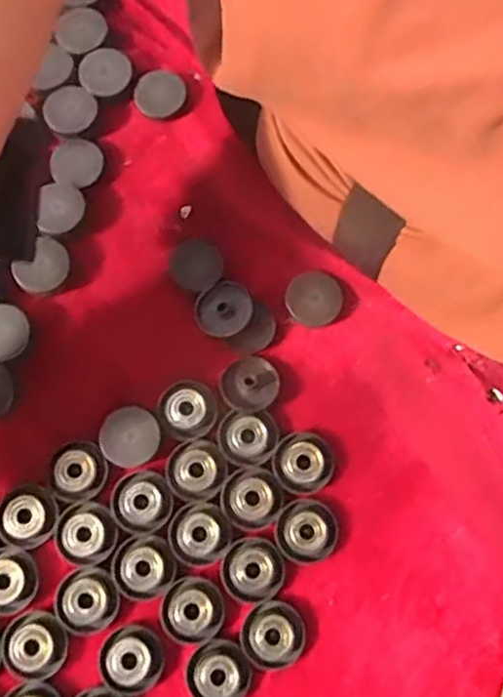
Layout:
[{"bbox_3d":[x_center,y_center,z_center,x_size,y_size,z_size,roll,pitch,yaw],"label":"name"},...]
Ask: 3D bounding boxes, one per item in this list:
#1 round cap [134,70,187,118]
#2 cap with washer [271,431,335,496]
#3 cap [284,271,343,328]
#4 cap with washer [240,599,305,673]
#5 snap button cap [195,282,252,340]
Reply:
[{"bbox_3d":[-0.058,-0.162,0.426,0.032,0.005,0.031,0,76,0],"label":"round cap"},{"bbox_3d":[0.029,0.063,0.369,0.034,0.011,0.033,0,76,0],"label":"cap with washer"},{"bbox_3d":[0.037,-0.029,0.395,0.033,0.009,0.031,0,76,0],"label":"cap"},{"bbox_3d":[0.011,0.150,0.349,0.033,0.007,0.032,0,76,0],"label":"cap with washer"},{"bbox_3d":[-0.016,-0.023,0.391,0.034,0.010,0.032,0,76,0],"label":"snap button cap"}]

